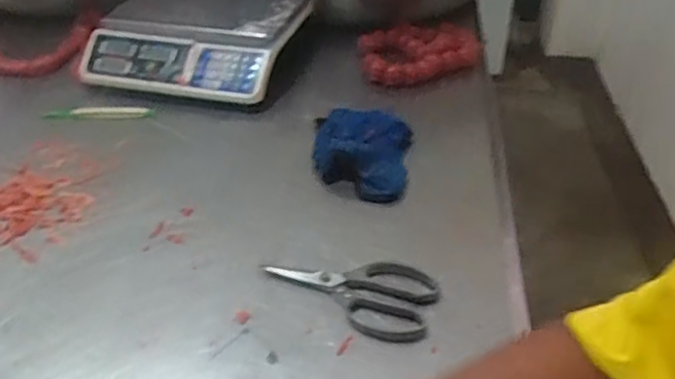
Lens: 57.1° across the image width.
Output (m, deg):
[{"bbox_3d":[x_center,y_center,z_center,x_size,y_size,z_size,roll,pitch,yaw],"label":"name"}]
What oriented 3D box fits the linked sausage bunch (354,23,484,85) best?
[{"bbox_3d":[0.154,-0.262,1.176,0.226,0.050,0.188,-4,38,-7],"label":"linked sausage bunch"}]

